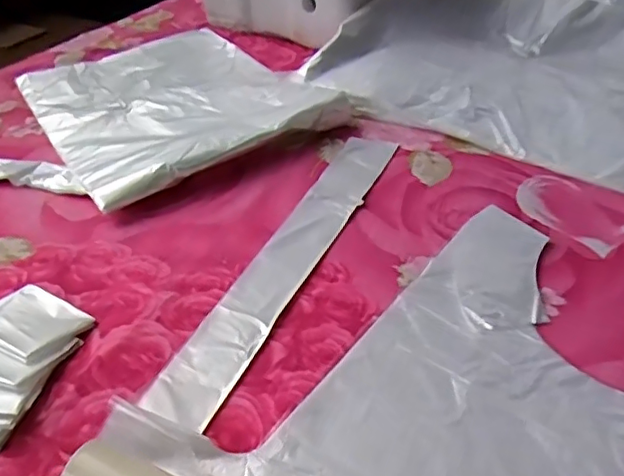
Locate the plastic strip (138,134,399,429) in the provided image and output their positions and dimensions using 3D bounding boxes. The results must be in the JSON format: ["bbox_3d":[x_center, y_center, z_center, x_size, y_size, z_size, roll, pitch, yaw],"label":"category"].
[{"bbox_3d":[-0.016,0.009,0.526,0.056,0.014,0.388,17,44,21],"label":"plastic strip"}]

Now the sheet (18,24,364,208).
[{"bbox_3d":[-0.178,-0.178,0.724,0.299,0.035,0.369,-25,46,-26],"label":"sheet"}]

